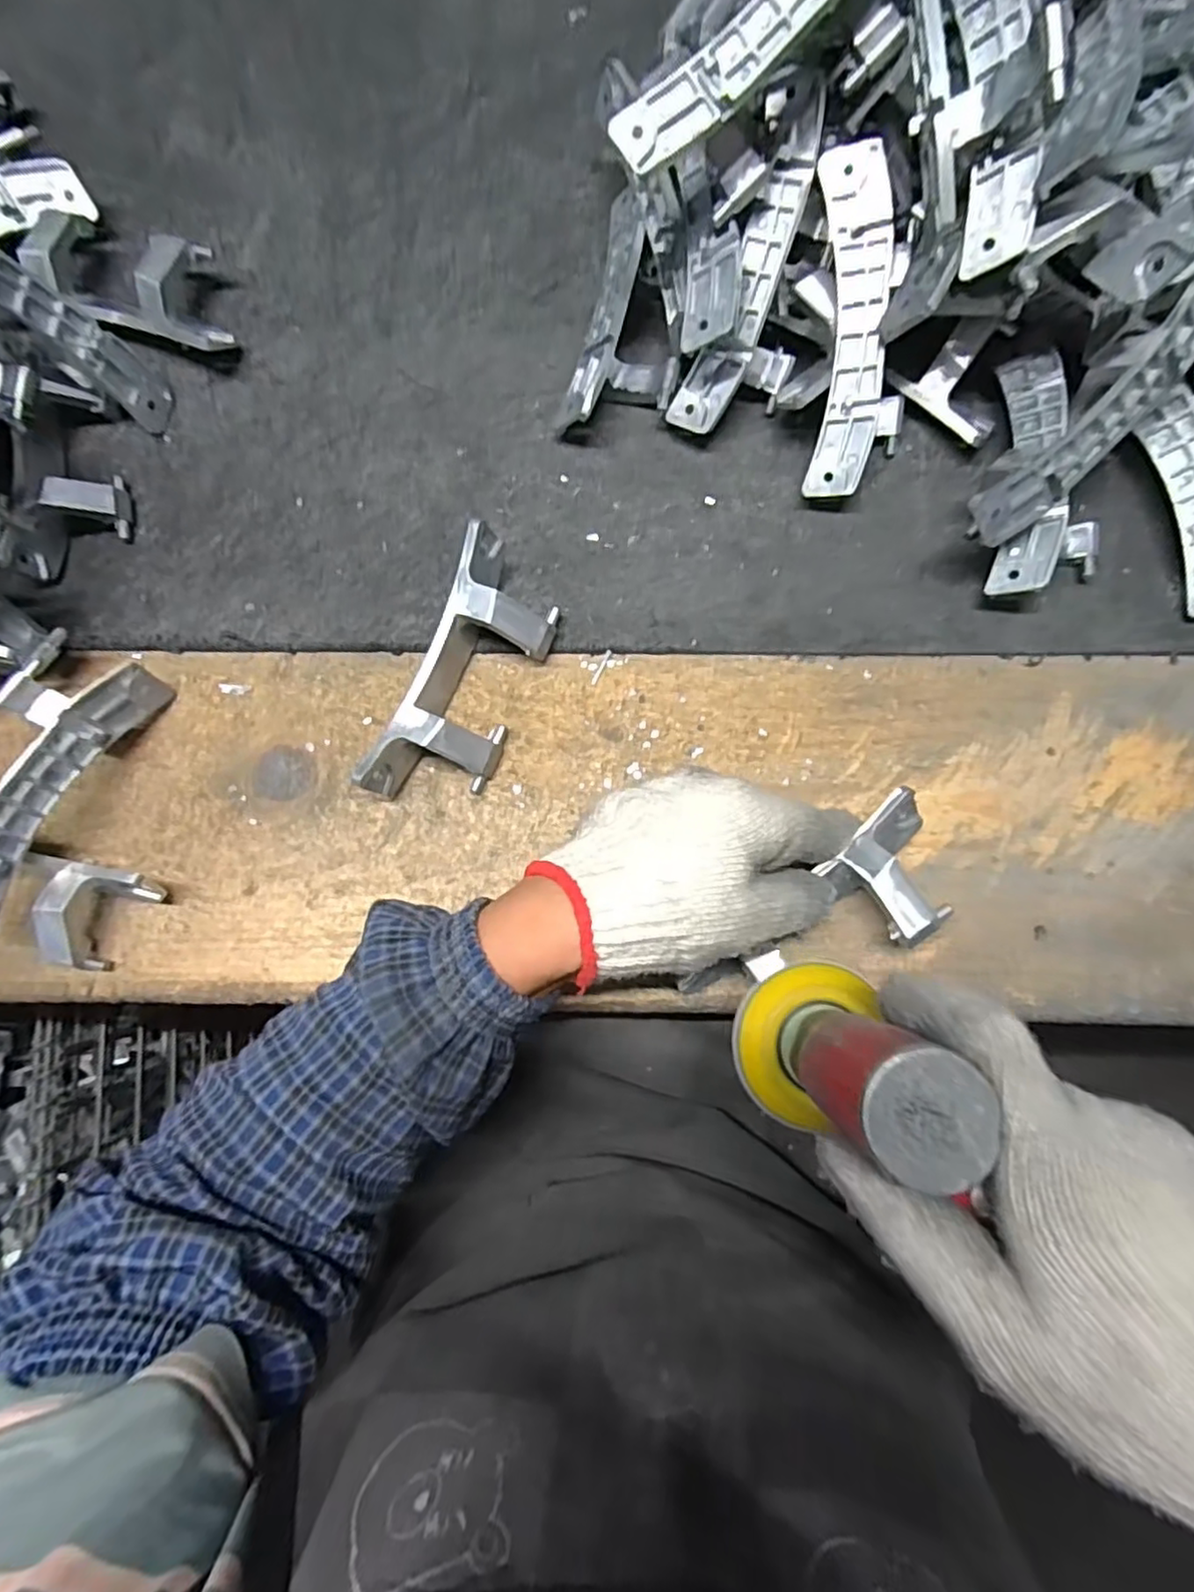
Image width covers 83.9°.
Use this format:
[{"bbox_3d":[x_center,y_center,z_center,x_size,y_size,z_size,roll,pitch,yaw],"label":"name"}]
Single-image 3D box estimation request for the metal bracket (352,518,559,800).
[{"bbox_3d":[-0.068,-0.063,0.360,0.057,0.038,0.149,24,84,4],"label":"metal bracket"}]

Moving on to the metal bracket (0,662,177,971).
[{"bbox_3d":[-0.277,0.005,0.347,0.113,0.057,0.152,26,84,5],"label":"metal bracket"}]

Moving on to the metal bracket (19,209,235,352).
[{"bbox_3d":[-0.271,-0.306,0.396,0.121,0.038,0.063,24,84,4],"label":"metal bracket"}]

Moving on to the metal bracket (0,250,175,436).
[{"bbox_3d":[-0.296,-0.251,0.338,0.016,0.155,0.034,1,82,22],"label":"metal bracket"}]

